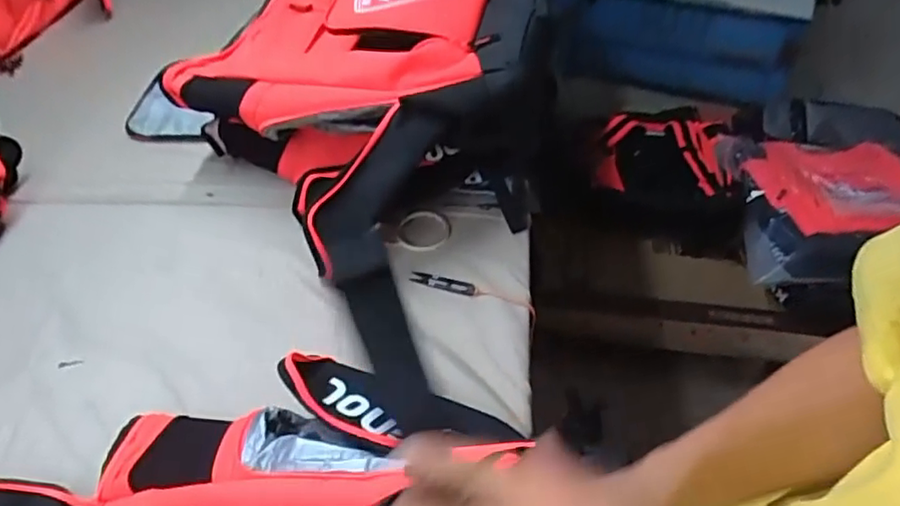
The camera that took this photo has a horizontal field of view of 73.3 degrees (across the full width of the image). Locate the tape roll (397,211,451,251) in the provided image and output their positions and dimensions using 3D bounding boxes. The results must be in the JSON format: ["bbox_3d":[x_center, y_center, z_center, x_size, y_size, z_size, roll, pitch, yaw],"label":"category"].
[{"bbox_3d":[-0.041,-0.034,0.955,0.084,0.016,0.083,-1,46,1],"label":"tape roll"}]

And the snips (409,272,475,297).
[{"bbox_3d":[-0.011,0.045,0.885,0.096,0.006,0.024,11,48,12],"label":"snips"}]

